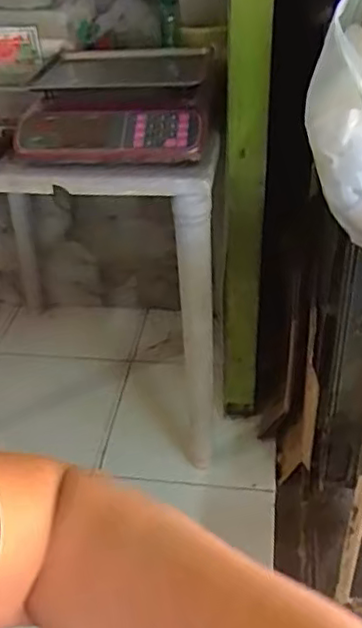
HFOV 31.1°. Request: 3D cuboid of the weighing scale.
[{"bbox_3d":[-0.117,-0.404,1.206,0.328,0.093,0.361,0,36,5],"label":"weighing scale"}]

